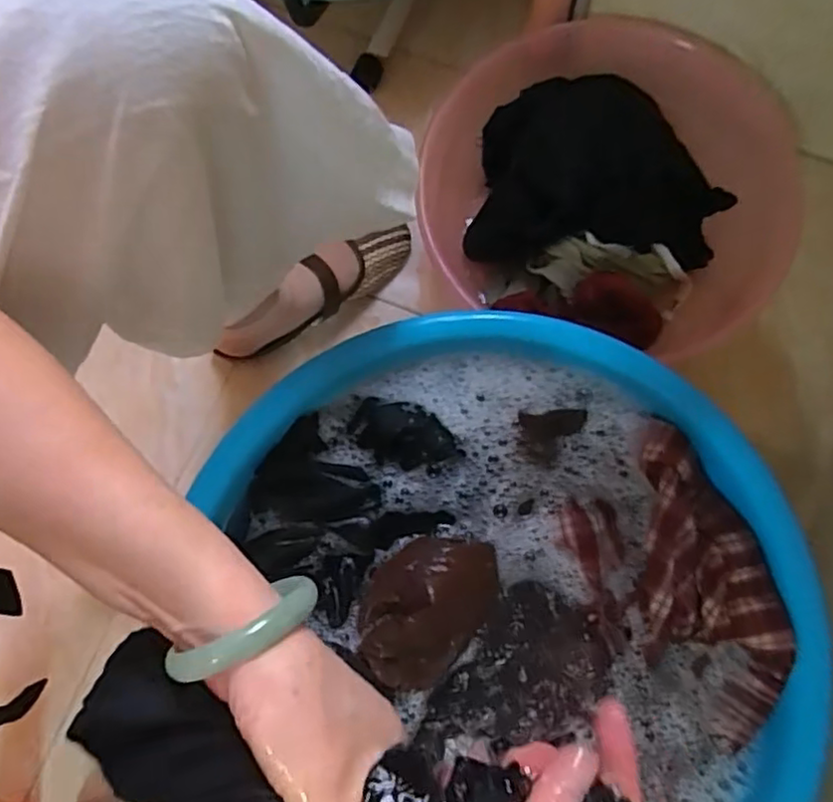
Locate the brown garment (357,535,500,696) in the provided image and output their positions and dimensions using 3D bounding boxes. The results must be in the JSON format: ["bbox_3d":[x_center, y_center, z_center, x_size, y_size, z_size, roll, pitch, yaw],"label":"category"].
[{"bbox_3d":[0.007,0.159,0.511,0.088,0.036,0.127,41,81,9],"label":"brown garment"}]

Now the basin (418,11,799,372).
[{"bbox_3d":[0.200,-0.247,0.696,0.351,0.139,0.302,29,79,7],"label":"basin"}]

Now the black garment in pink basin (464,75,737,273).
[{"bbox_3d":[0.191,-0.234,0.702,0.264,0.084,0.176,1,78,1],"label":"black garment in pink basin"}]

